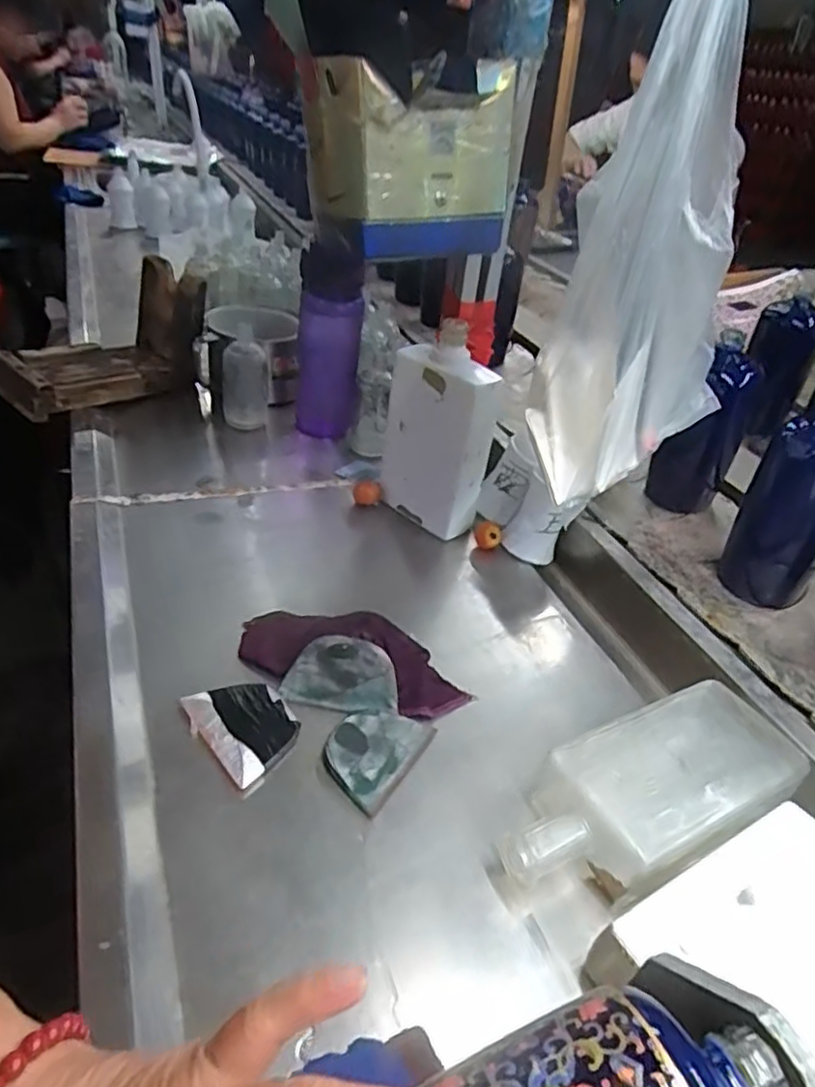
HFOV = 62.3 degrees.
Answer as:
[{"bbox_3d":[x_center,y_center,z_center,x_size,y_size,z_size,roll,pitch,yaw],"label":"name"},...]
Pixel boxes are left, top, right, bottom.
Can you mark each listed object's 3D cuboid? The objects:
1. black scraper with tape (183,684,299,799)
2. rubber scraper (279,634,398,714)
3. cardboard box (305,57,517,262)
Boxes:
[{"bbox_3d":[-0.113,0.126,0.470,0.084,0.010,0.060,33,44,32],"label":"black scraper with tape"},{"bbox_3d":[-0.047,0.097,0.505,0.083,0.007,0.055,11,66,2],"label":"rubber scraper"},{"bbox_3d":[0.005,-0.316,0.559,0.157,0.131,0.081,-10,39,-21],"label":"cardboard box"}]

